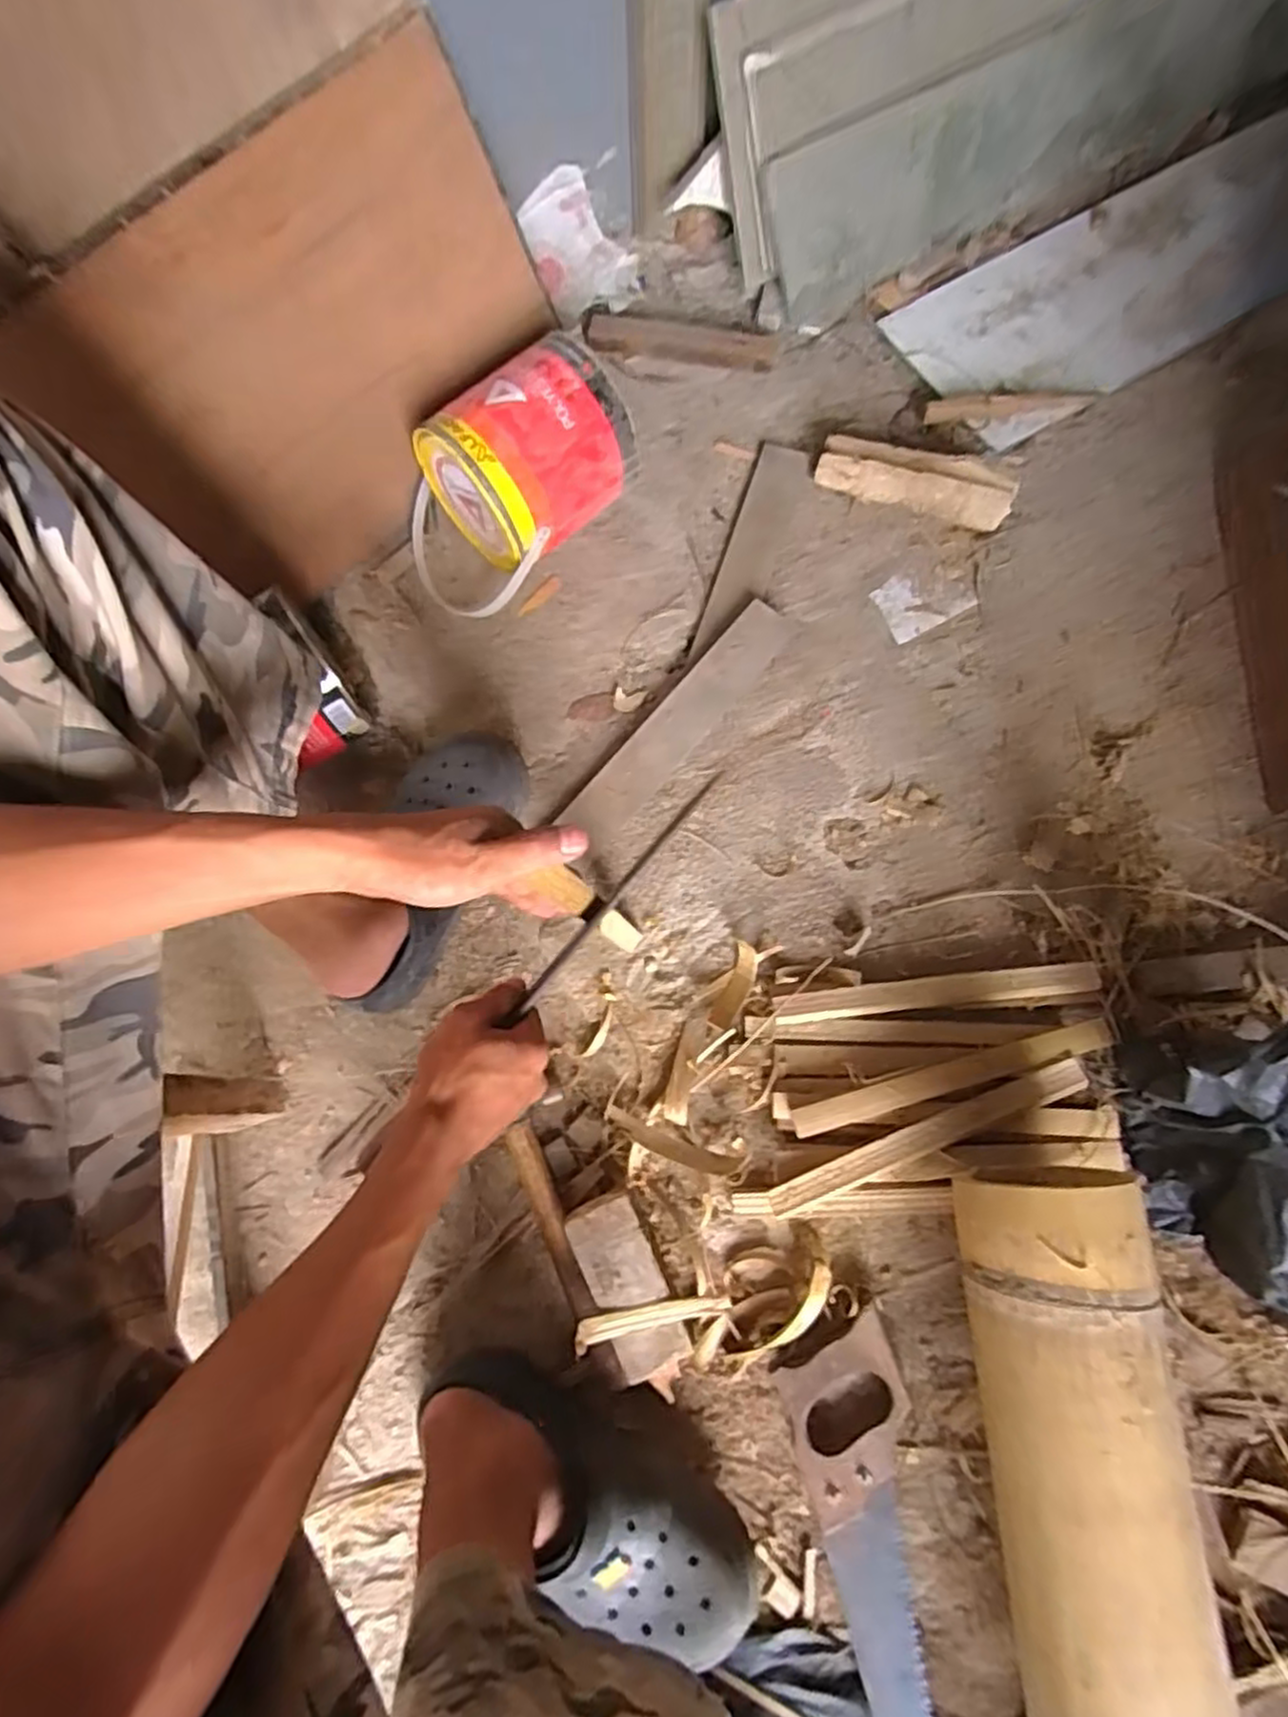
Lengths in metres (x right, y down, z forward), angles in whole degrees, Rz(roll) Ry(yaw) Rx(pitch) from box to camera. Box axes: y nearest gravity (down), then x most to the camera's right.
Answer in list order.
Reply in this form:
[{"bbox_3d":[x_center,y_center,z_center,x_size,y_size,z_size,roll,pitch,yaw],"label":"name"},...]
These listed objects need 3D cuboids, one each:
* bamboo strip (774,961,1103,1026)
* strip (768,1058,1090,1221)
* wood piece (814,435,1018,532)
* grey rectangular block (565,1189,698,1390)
[{"bbox_3d":[0.250,0.116,0.647,0.274,0.012,0.025,-6,73,0],"label":"bamboo strip"},{"bbox_3d":[0.229,0.224,0.604,0.273,0.010,0.028,-21,82,-7],"label":"strip"},{"bbox_3d":[0.281,-0.393,0.779,0.199,0.057,0.045,20,75,8],"label":"wood piece"},{"bbox_3d":[-0.012,0.344,0.609,0.057,0.026,0.133,-24,74,-5],"label":"grey rectangular block"}]

